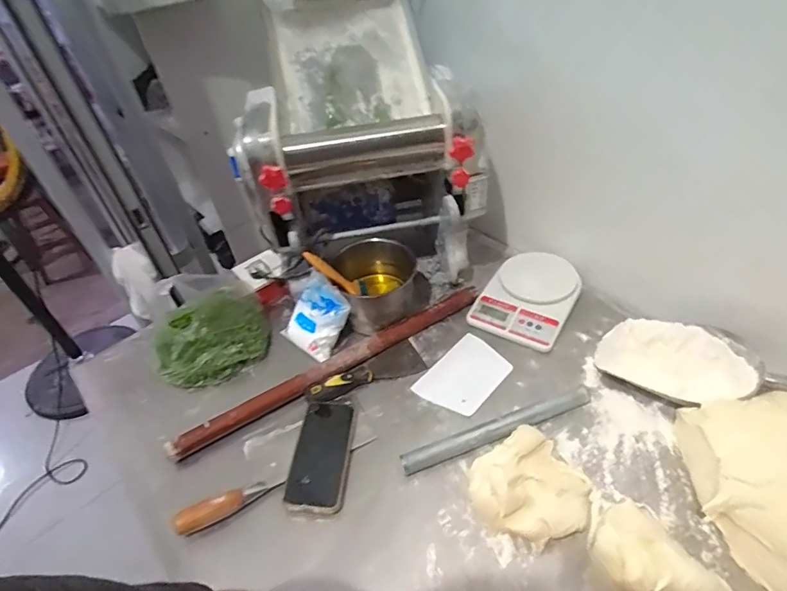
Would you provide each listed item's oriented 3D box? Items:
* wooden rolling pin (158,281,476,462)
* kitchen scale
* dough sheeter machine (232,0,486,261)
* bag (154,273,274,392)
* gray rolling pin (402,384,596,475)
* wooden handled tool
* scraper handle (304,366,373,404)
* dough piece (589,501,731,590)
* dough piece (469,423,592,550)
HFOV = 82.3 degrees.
[{"bbox_3d":[-0.090,0.113,0.751,0.551,0.034,0.031,-27,47,-20],"label":"wooden rolling pin"},{"bbox_3d":[0.244,0.001,0.818,0.152,0.050,0.199,24,51,28],"label":"kitchen scale"},{"bbox_3d":[-0.065,-0.279,0.802,0.351,0.388,0.379,-11,44,-5],"label":"dough sheeter machine"},{"bbox_3d":[-0.316,0.048,0.760,0.186,0.158,0.138,-17,45,-12],"label":"bag"},{"bbox_3d":[0.151,0.190,0.646,0.294,0.024,0.031,-18,45,-12],"label":"gray rolling pin"},{"bbox_3d":[-0.217,0.275,0.597,0.133,0.037,0.025,-23,46,-17],"label":"wooden handled tool"},{"bbox_3d":[-0.088,0.143,0.726,0.107,0.028,0.038,-25,47,-19],"label":"scraper handle"},{"bbox_3d":[0.284,0.300,0.497,0.119,0.059,0.127,-30,49,-23],"label":"dough piece"},{"bbox_3d":[0.170,0.240,0.561,0.138,0.061,0.128,-3,44,3],"label":"dough piece"}]

